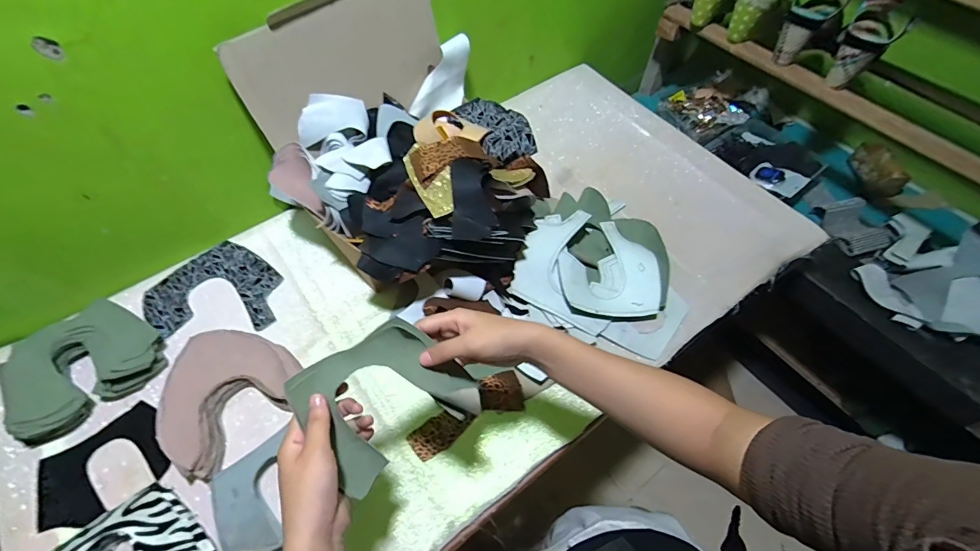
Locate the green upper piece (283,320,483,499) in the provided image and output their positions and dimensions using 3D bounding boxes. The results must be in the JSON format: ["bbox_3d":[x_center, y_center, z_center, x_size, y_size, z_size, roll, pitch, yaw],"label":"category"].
[{"bbox_3d":[-0.085,0.108,0.373,0.155,0.048,0.119,-31,103,-19],"label":"green upper piece"}]

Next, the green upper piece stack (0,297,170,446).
[{"bbox_3d":[-0.562,0.122,0.570,0.176,0.043,0.146,-35,65,-20],"label":"green upper piece stack"}]

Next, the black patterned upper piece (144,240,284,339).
[{"bbox_3d":[-0.430,0.037,0.655,0.185,0.010,0.176,38,64,18],"label":"black patterned upper piece"}]

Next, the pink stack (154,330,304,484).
[{"bbox_3d":[-0.366,0.154,0.568,0.165,0.031,0.174,40,66,21],"label":"pink stack"}]

